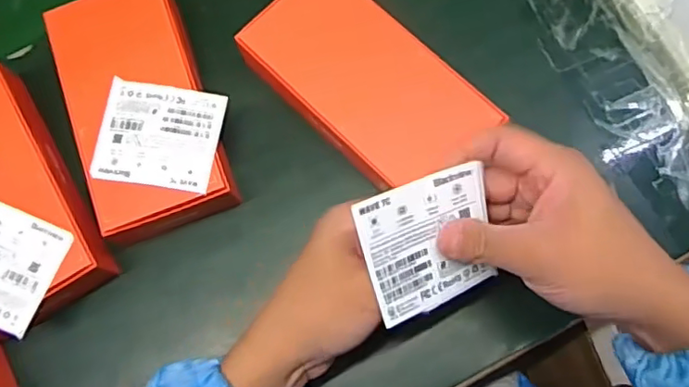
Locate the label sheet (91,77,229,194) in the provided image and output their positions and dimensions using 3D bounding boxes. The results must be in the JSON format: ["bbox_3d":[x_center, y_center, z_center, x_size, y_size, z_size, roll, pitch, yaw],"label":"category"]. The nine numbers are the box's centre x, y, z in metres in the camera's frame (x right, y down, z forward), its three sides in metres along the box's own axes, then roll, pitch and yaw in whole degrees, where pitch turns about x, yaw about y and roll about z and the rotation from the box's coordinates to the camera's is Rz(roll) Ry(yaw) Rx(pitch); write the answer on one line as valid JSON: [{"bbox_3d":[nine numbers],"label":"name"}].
[{"bbox_3d":[-0.127,-0.040,0.395,0.081,0.008,0.071,9,75,5],"label":"label sheet"}]

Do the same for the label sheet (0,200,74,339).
[{"bbox_3d":[-0.229,0.044,0.381,0.080,0.010,0.071,24,76,9],"label":"label sheet"}]

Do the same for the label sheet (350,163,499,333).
[{"bbox_3d":[0.047,0.028,0.319,0.076,0.005,0.072,-20,104,-23],"label":"label sheet"}]

